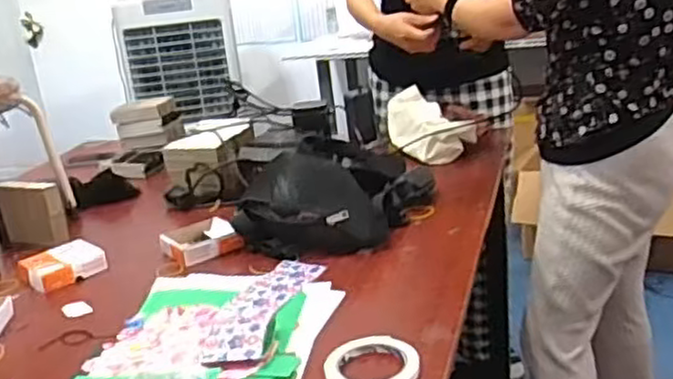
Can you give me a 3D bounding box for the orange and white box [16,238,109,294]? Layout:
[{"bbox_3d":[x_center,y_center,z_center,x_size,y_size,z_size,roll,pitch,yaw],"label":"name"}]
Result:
[{"bbox_3d":[-0.446,0.124,1.153,0.120,0.035,0.098,-23,25,-39],"label":"orange and white box"}]

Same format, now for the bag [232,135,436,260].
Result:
[{"bbox_3d":[0.006,-0.007,1.260,0.262,0.114,0.363,5,22,30],"label":"bag"}]

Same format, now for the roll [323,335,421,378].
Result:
[{"bbox_3d":[0.040,0.199,0.799,0.106,0.013,0.110,-6,18,2],"label":"roll"}]

